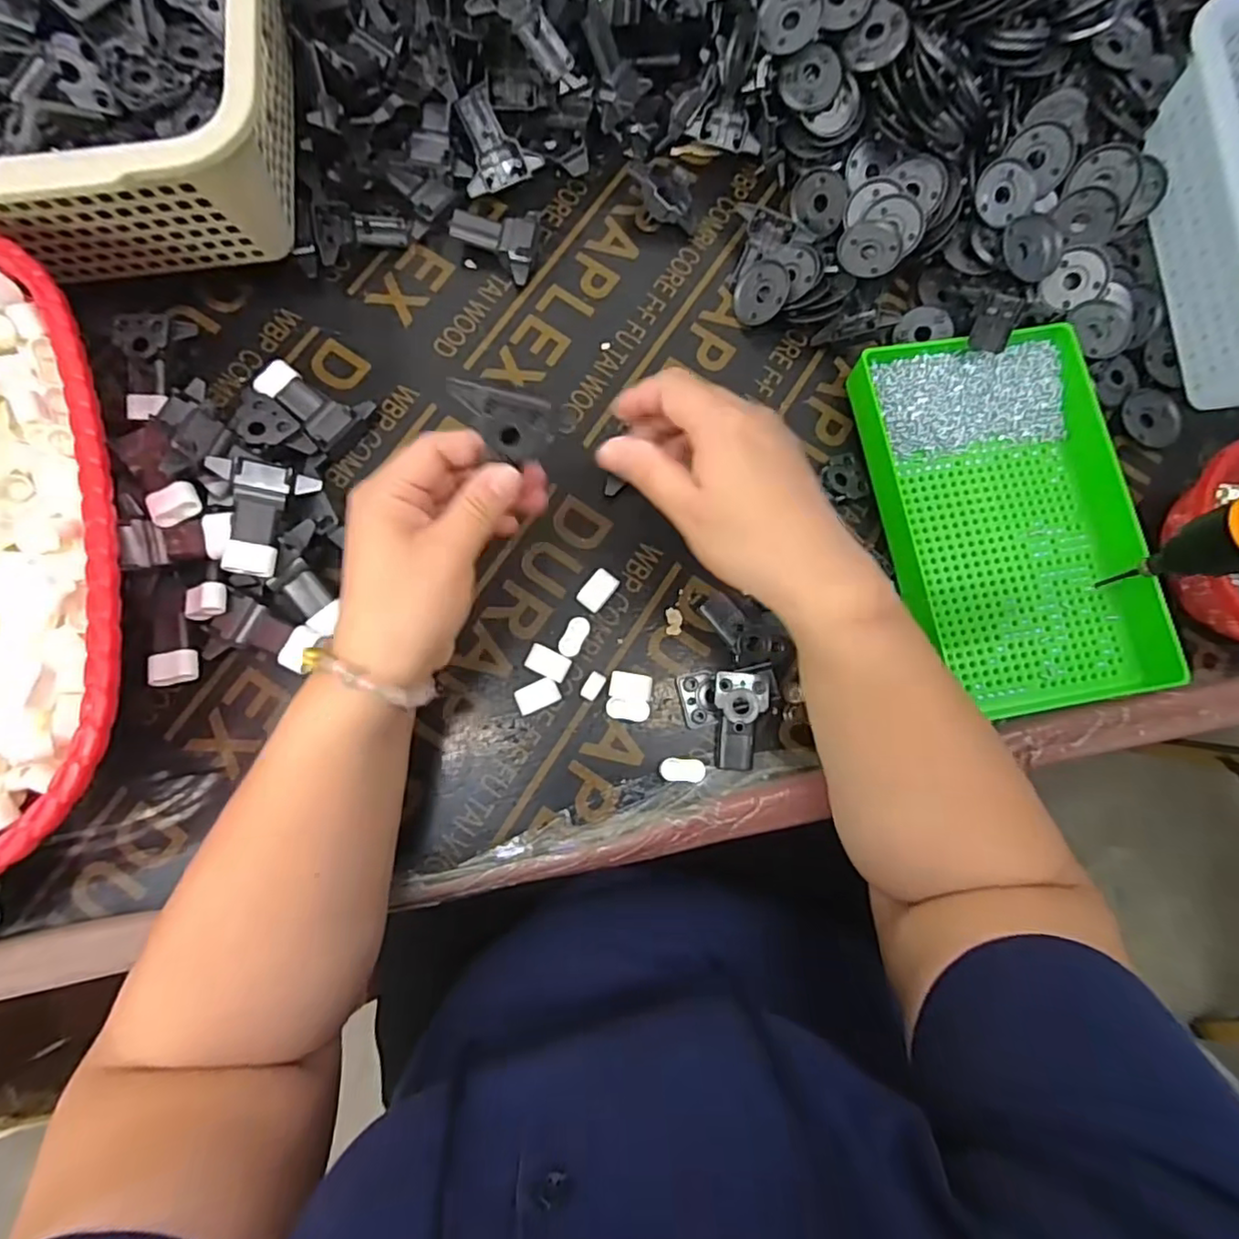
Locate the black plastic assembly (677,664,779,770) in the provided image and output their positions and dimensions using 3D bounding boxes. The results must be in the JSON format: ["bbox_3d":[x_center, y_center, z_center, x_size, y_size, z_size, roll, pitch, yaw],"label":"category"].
[{"bbox_3d":[0.071,0.061,0.388,0.058,0.020,0.061,-7,79,-4],"label":"black plastic assembly"}]

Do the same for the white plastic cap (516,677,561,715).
[{"bbox_3d":[-0.050,0.048,0.390,0.026,0.009,0.017,-25,81,-8],"label":"white plastic cap"}]

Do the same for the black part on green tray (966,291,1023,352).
[{"bbox_3d":[0.254,-0.202,0.423,0.025,0.011,0.065,21,62,19],"label":"black part on green tray"}]

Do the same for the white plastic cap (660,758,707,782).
[{"bbox_3d":[0.038,0.091,0.383,0.026,0.016,0.014,4,79,-2],"label":"white plastic cap"}]

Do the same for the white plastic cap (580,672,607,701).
[{"bbox_3d":[-0.016,0.042,0.392,0.011,0.010,0.018,29,79,3],"label":"white plastic cap"}]

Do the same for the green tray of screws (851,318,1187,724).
[{"bbox_3d":[0.250,-0.065,0.406,0.148,0.029,0.246,-9,80,-5],"label":"green tray of screws"}]

